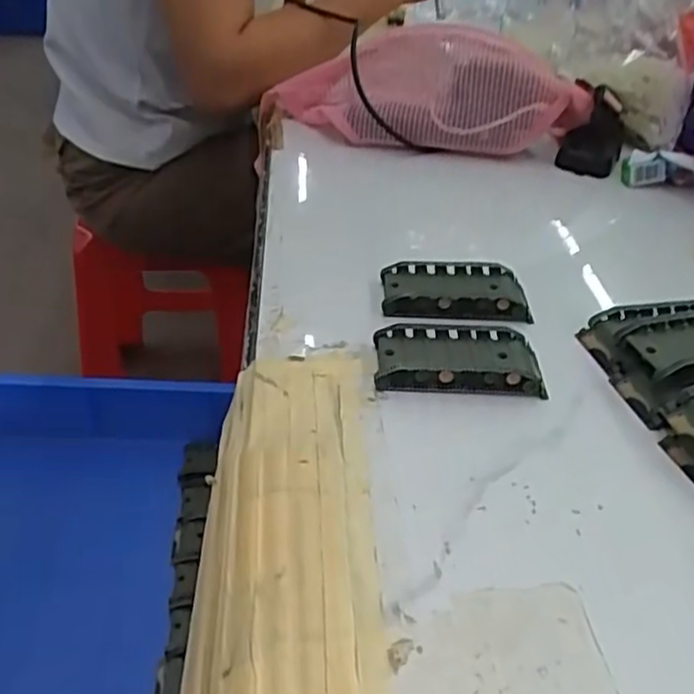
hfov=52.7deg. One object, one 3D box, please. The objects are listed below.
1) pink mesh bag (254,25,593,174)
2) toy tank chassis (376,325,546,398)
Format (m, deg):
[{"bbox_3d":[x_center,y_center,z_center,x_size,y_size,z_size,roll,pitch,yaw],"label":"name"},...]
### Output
[{"bbox_3d":[0.064,-0.255,0.681,0.293,0.094,0.143,-4,38,-8],"label":"pink mesh bag"},{"bbox_3d":[0.066,0.007,0.412,0.095,0.018,0.048,4,38,-1],"label":"toy tank chassis"}]

